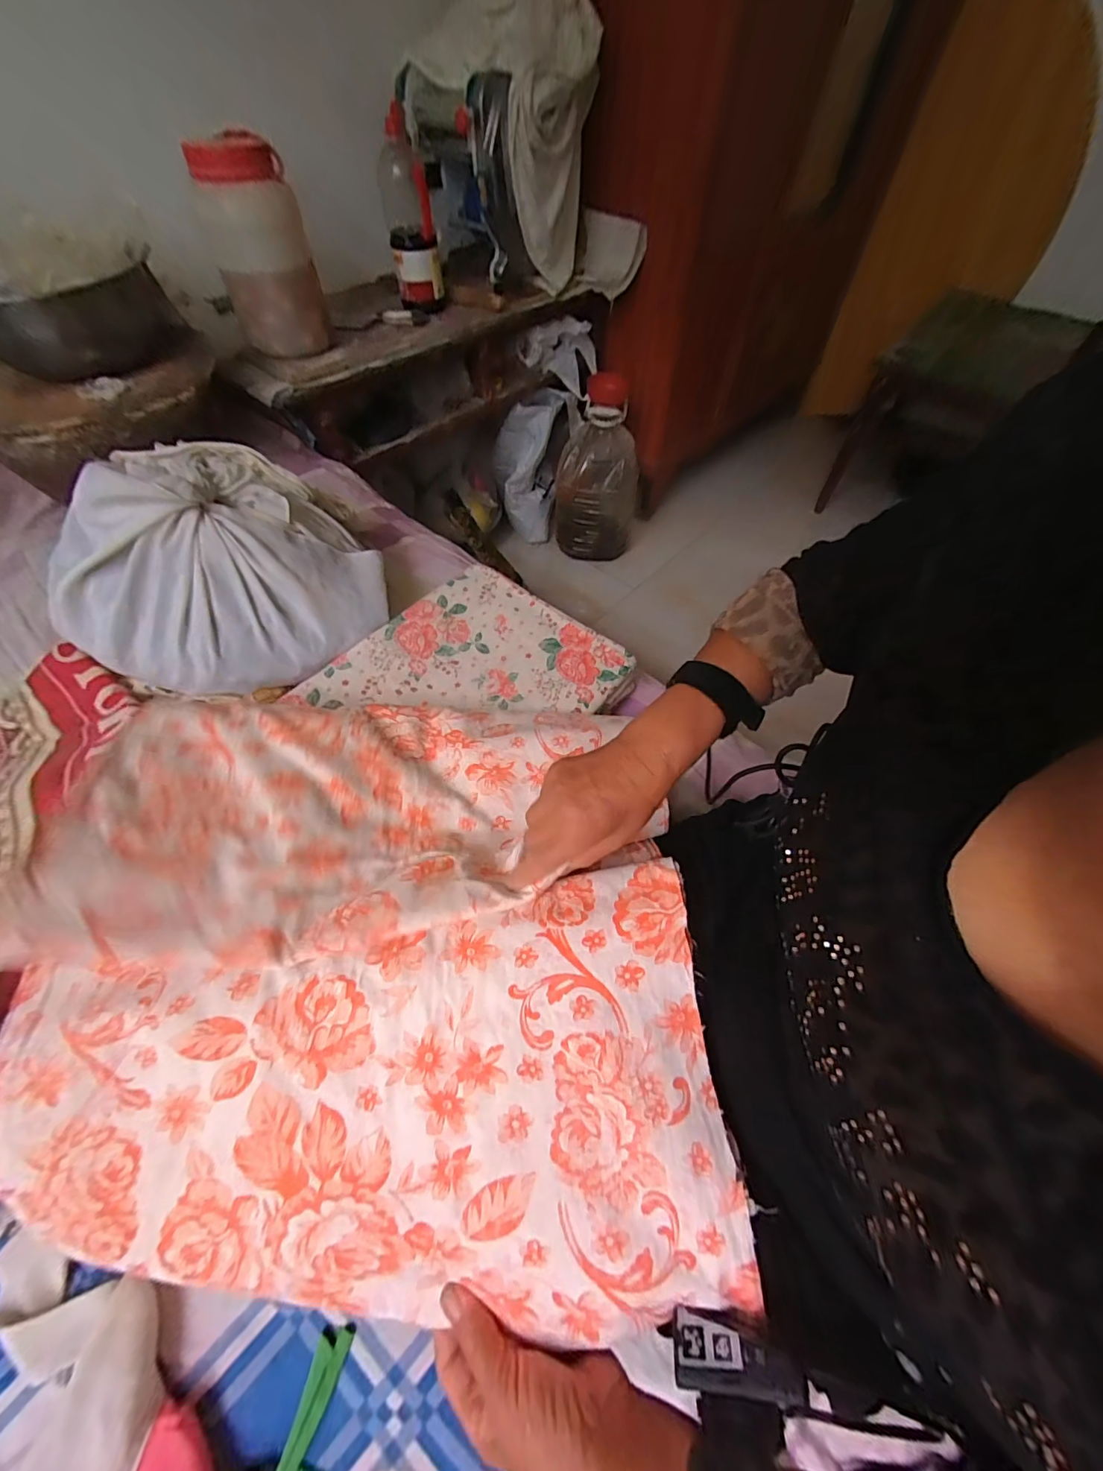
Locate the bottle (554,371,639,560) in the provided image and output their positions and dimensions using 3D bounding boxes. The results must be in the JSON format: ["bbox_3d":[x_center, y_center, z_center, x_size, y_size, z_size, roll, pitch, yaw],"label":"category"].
[{"bbox_3d":[0.158,-0.865,1.547,0.271,0.400,0.316,11,58,7],"label":"bottle"}]

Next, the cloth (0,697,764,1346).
[{"bbox_3d":[-0.134,0.148,0.368,0.467,0.112,0.439,-2,58,-3],"label":"cloth"}]

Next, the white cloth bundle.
[{"bbox_3d":[-0.391,-0.225,0.572,0.330,0.180,0.270,-8,57,-5],"label":"white cloth bundle"}]

